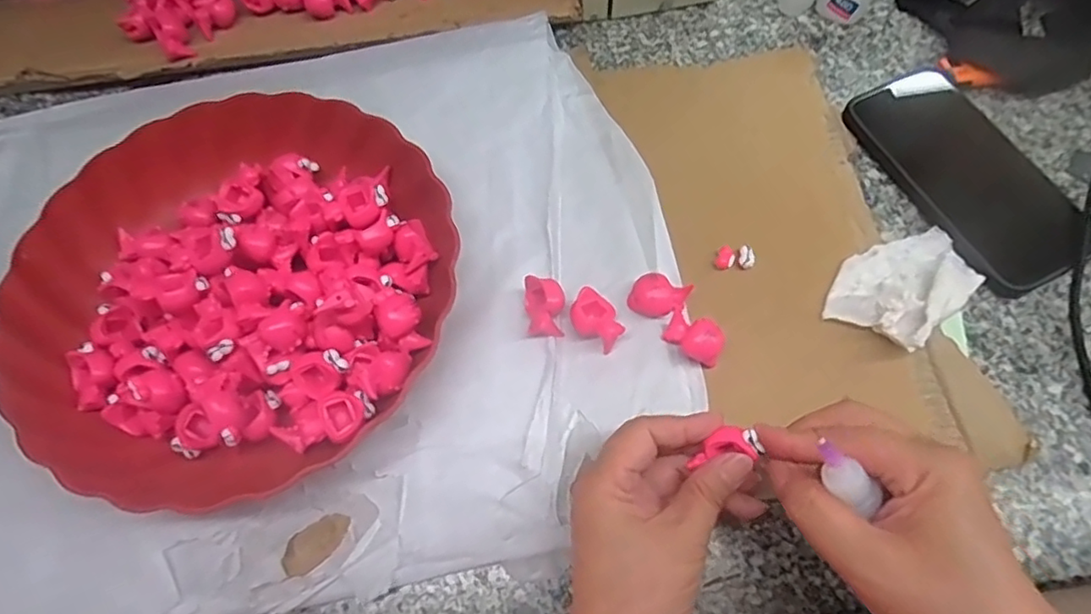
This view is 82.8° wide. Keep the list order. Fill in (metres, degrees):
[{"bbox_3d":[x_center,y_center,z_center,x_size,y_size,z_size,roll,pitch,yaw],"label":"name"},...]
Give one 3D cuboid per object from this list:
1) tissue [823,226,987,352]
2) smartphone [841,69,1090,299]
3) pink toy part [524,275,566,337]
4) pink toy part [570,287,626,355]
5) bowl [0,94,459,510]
[{"bbox_3d":[0.215,-0.016,0.366,0.096,0.018,0.058,-37,71,-14],"label":"tissue"},{"bbox_3d":[0.274,-0.087,0.399,0.078,0.016,0.159,-27,72,-2],"label":"smartphone"},{"bbox_3d":[0.000,0.000,0.355,0.022,0.018,0.032,-6,66,-2],"label":"pink toy part"},{"bbox_3d":[0.029,0.008,0.352,0.032,0.017,0.025,37,72,15],"label":"pink toy part"},{"bbox_3d":[-0.175,-0.015,0.352,0.229,0.047,0.233,0,66,1],"label":"bowl"}]

